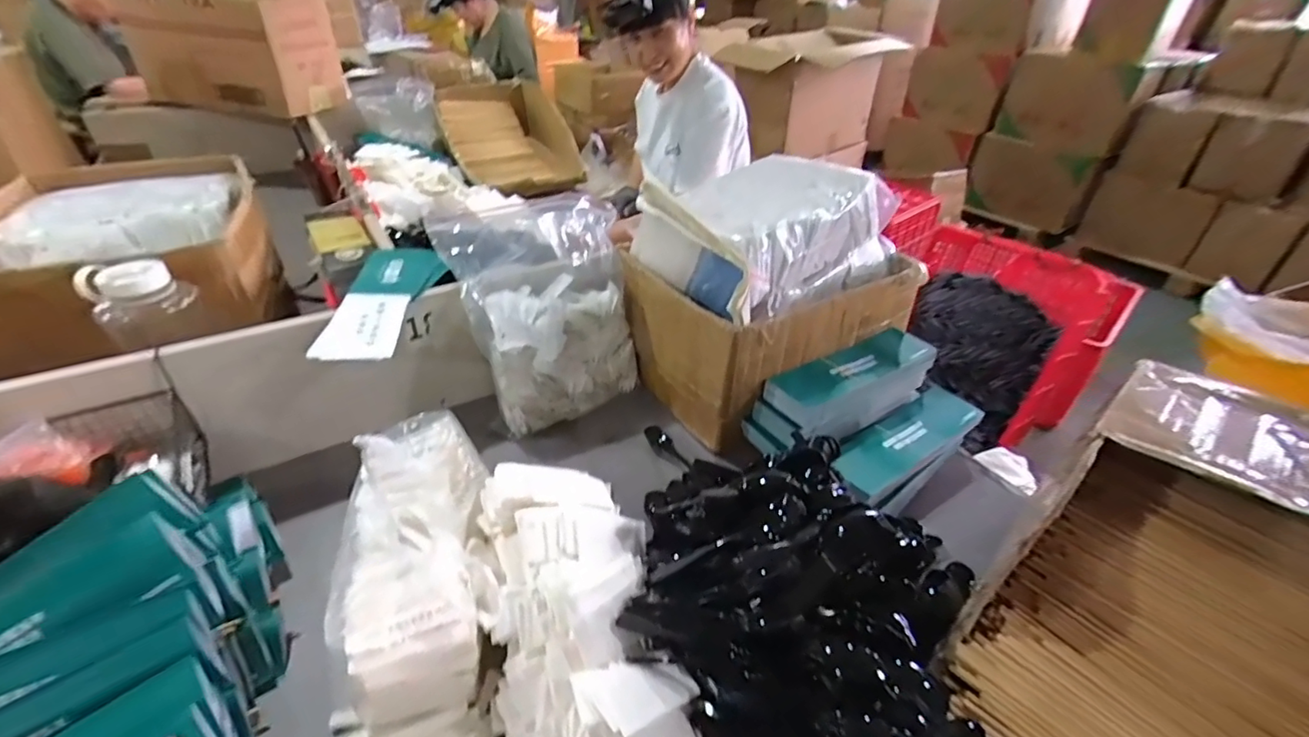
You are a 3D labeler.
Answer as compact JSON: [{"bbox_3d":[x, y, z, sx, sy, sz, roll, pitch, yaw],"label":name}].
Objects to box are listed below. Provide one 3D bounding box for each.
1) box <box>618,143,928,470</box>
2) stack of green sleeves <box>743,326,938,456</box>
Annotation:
[{"bbox_3d":[0.183,-0.127,0.867,0.388,0.306,0.269,-20,41,-28],"label":"box"},{"bbox_3d":[0.278,0.032,0.809,0.302,0.079,0.094,-20,41,-28],"label":"stack of green sleeves"}]

